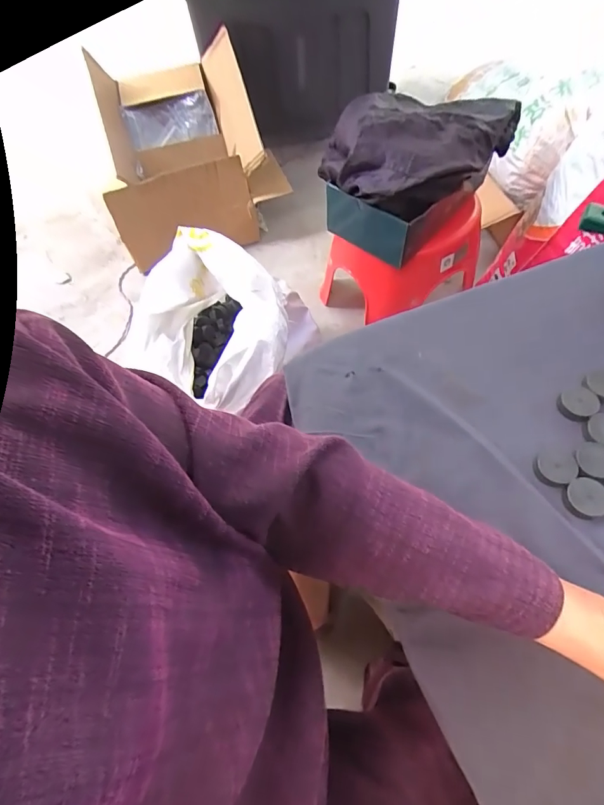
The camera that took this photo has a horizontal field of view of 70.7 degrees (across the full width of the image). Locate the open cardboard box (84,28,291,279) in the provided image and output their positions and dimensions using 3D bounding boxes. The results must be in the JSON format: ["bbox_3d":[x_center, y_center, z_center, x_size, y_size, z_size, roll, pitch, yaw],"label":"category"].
[{"bbox_3d":[-0.351,-0.729,1.279,0.492,0.348,0.474,-22,63,-7],"label":"open cardboard box"}]

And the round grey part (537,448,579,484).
[{"bbox_3d":[0.229,0.056,0.382,0.031,0.010,0.034,-2,62,3],"label":"round grey part"}]

